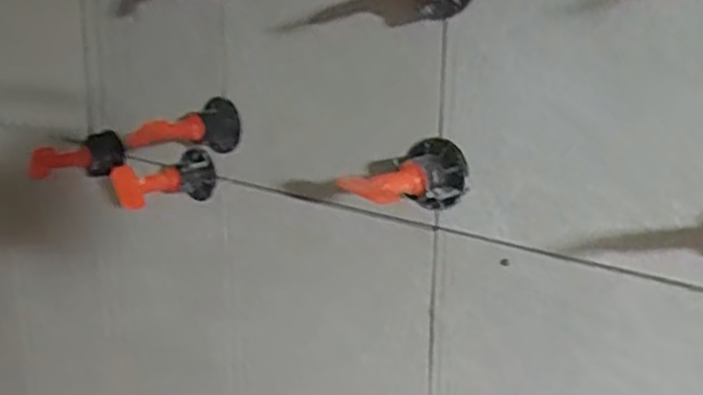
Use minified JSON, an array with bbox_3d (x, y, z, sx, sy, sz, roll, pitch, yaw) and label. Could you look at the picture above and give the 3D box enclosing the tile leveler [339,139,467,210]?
[{"bbox_3d":[0.024,-0.006,0.298,0.027,0.030,0.056,10,17,35],"label":"tile leveler"}]

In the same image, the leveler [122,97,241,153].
[{"bbox_3d":[-0.091,-0.037,0.394,0.030,0.028,0.065,12,18,38],"label":"leveler"}]

